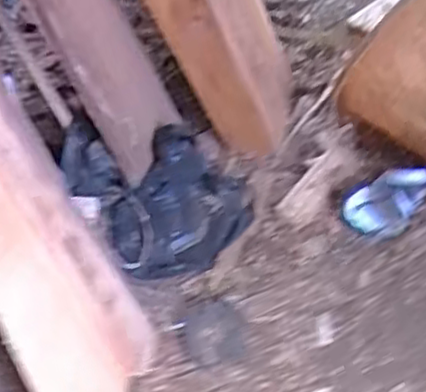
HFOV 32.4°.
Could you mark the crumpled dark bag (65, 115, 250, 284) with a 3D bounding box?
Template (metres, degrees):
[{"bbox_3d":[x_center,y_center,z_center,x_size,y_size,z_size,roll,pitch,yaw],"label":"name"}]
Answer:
[{"bbox_3d":[-0.059,-0.008,0.793,0.156,0.085,0.192,-31,53,-21],"label":"crumpled dark bag"}]

